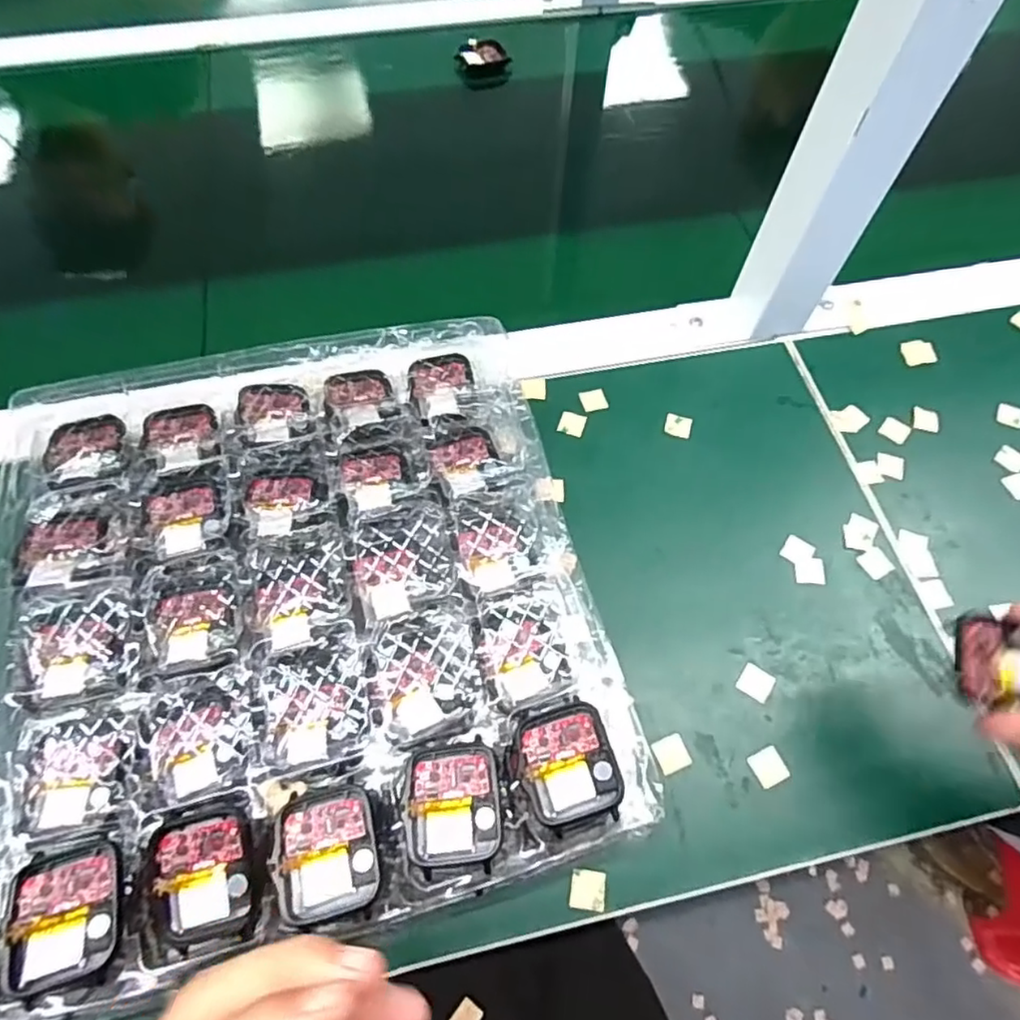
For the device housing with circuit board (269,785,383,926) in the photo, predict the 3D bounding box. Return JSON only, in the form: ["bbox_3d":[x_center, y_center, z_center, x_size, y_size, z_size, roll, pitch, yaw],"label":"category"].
[{"bbox_3d":[-0.070,0.130,0.237,0.038,0.004,0.043,-14,64,-8],"label":"device housing with circuit board"}]

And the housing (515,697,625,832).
[{"bbox_3d":[0.023,0.101,0.251,0.036,0.008,0.045,-14,64,-8],"label":"housing"}]

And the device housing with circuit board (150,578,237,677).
[{"bbox_3d":[-0.145,0.053,0.287,0.040,0.007,0.043,-10,64,-6],"label":"device housing with circuit board"}]

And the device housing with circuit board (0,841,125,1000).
[{"bbox_3d":[-0.162,0.147,0.227,0.037,0.008,0.044,-10,64,-6],"label":"device housing with circuit board"}]

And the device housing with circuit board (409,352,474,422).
[{"bbox_3d":[-0.039,-0.070,0.353,0.035,0.005,0.048,-5,63,-4],"label":"device housing with circuit board"}]

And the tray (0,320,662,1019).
[{"bbox_3d":[-0.102,0.036,0.293,0.260,0.021,0.282,-13,63,-6],"label":"tray"}]

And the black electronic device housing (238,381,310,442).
[{"bbox_3d":[-0.130,-0.055,0.343,0.036,0.007,0.037,-8,62,-4],"label":"black electronic device housing"}]

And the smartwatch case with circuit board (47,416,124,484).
[{"bbox_3d":[-0.225,-0.032,0.331,0.037,0.007,0.046,-13,64,-8],"label":"smartwatch case with circuit board"}]

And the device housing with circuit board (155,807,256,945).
[{"bbox_3d":[-0.116,0.138,0.237,0.035,0.010,0.042,-9,64,-6],"label":"device housing with circuit board"}]

